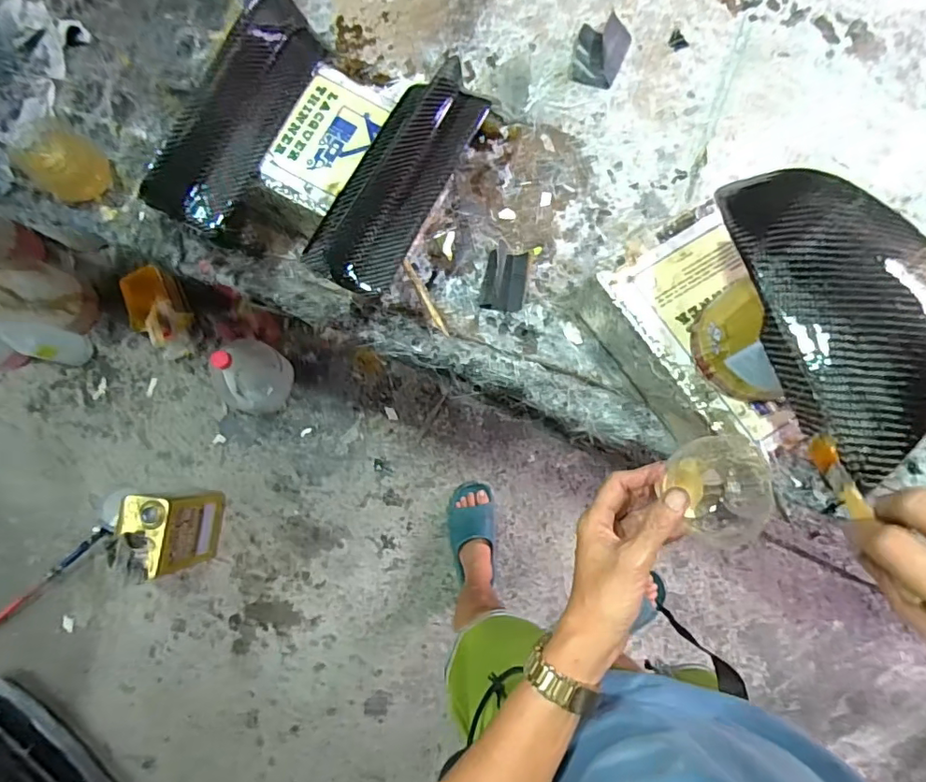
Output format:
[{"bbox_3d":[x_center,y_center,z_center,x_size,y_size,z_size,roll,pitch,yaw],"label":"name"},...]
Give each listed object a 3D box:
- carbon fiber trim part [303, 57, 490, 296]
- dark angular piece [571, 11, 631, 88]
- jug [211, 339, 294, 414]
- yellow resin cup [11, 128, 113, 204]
[{"bbox_3d":[-0.064,-0.229,0.555,0.091,0.055,0.269,25,84,6],"label":"carbon fiber trim part"},{"bbox_3d":[0.174,-0.428,0.672,0.068,0.032,0.082,13,83,4],"label":"dark angular piece"},{"bbox_3d":[-0.543,-0.040,1.314,0.161,0.246,0.172,0,82,3],"label":"jug"},{"bbox_3d":[-0.494,-0.281,0.668,0.092,0.056,0.079,33,85,6],"label":"yellow resin cup"}]

